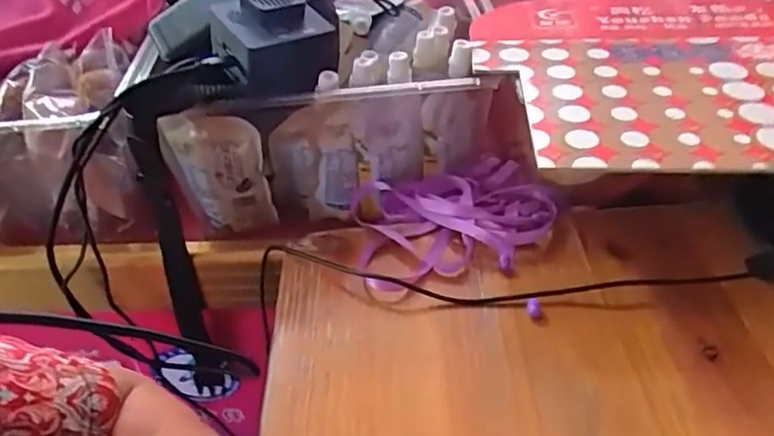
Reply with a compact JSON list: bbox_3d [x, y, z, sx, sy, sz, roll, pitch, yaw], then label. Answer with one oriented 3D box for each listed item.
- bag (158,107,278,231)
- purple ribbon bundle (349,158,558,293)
[{"bbox_3d":[-0.142,-0.035,0.527,0.080,0.119,0.019,-4,39,2],"label":"bag"},{"bbox_3d":[0.050,-0.005,0.486,0.156,0.022,0.132,-12,39,-8],"label":"purple ribbon bundle"}]

